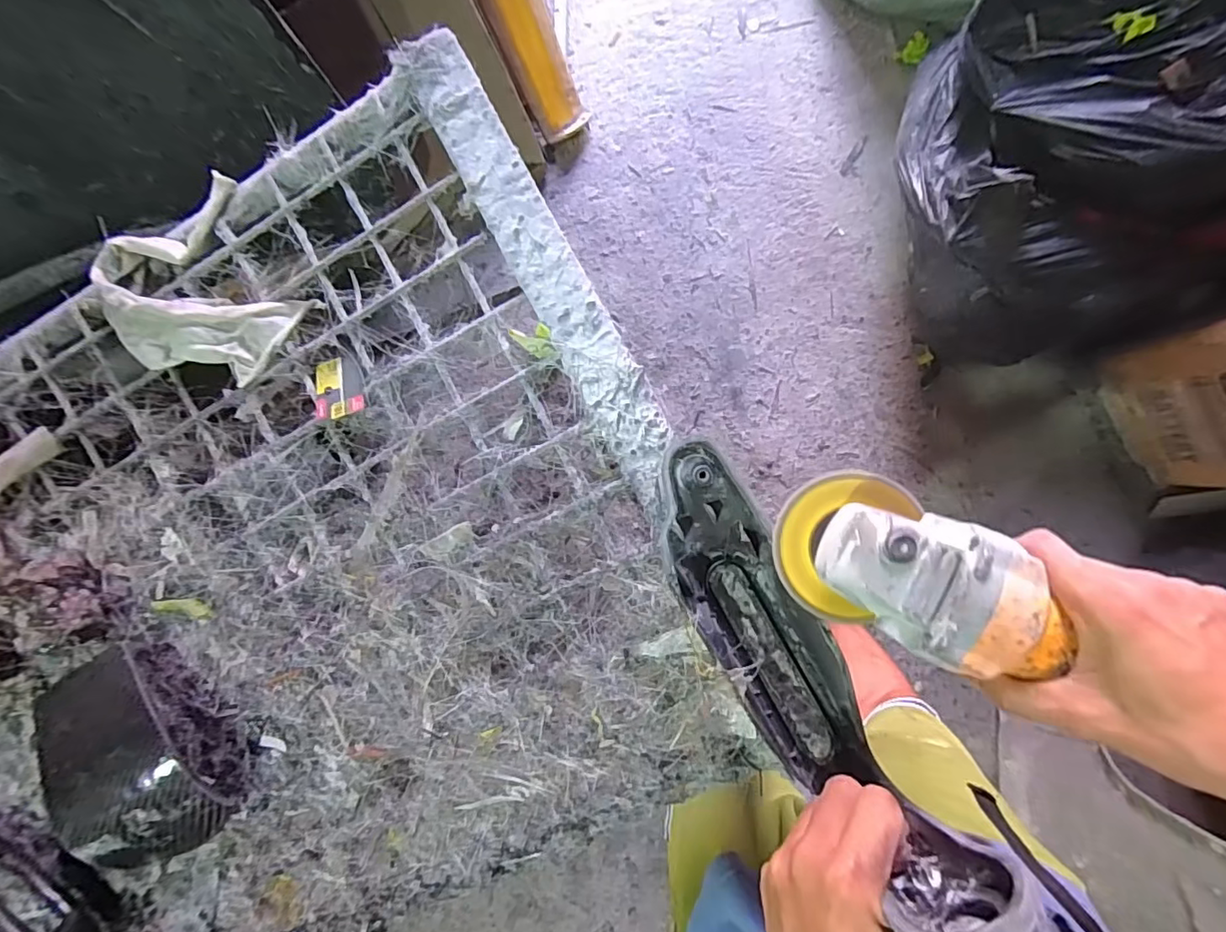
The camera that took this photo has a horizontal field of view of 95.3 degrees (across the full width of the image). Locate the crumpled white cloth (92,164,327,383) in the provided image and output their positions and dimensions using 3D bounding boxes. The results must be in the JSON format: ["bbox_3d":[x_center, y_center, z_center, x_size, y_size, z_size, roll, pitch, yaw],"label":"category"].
[{"bbox_3d":[-0.347,-0.139,0.466,0.151,0.023,0.148,-35,88,3],"label":"crumpled white cloth"}]

